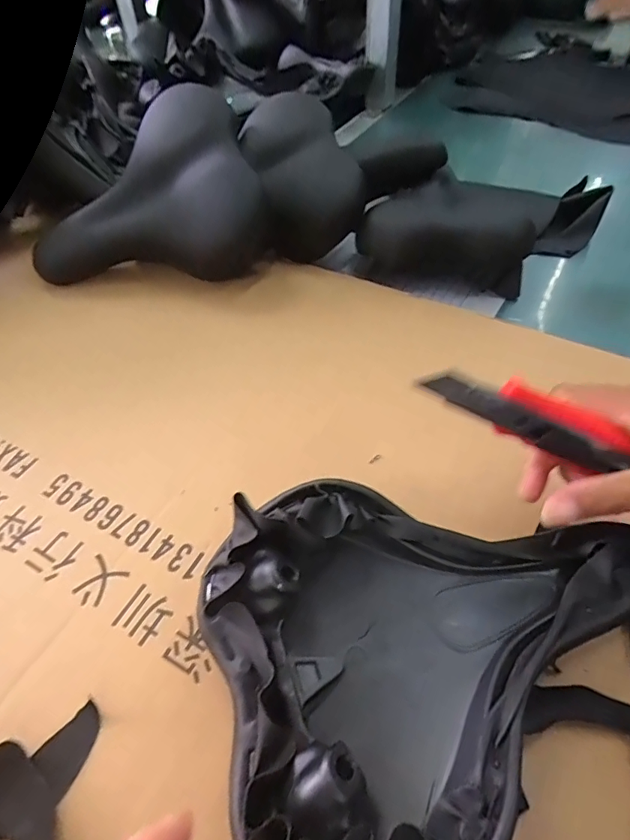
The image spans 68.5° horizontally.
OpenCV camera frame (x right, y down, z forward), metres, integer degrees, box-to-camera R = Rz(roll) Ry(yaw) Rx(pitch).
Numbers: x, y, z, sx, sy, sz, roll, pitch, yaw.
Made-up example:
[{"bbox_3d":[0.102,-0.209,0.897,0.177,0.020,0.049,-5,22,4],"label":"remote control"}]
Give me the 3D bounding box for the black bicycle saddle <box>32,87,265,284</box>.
[{"bbox_3d":[-0.160,-0.220,0.451,0.221,0.136,0.100,-1,51,1],"label":"black bicycle saddle"}]

